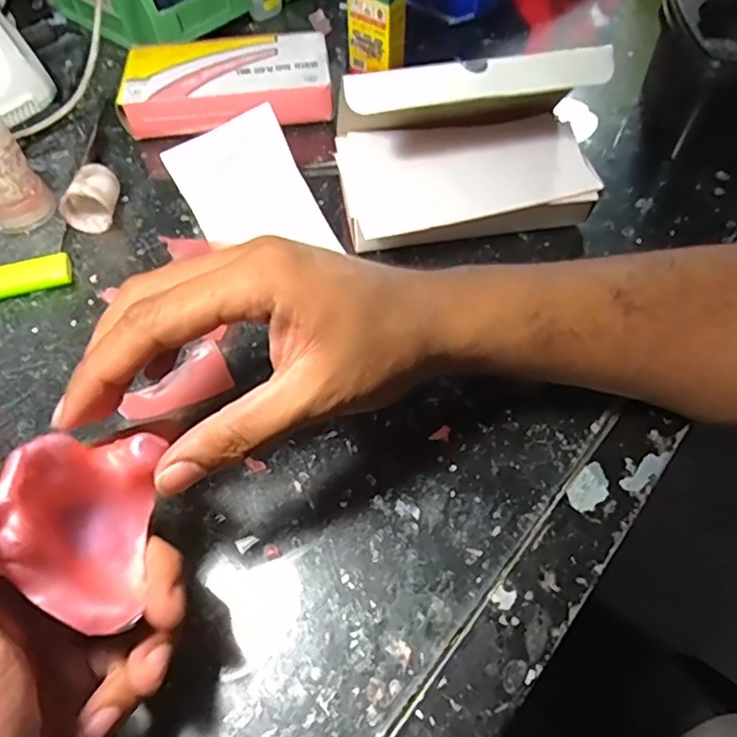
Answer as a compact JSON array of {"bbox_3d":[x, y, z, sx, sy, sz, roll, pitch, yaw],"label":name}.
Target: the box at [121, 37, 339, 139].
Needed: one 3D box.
[{"bbox_3d":[-0.106,-0.217,0.435,0.151,0.034,0.084,-3,56,-2],"label":"box"}]

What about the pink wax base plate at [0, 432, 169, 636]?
[{"bbox_3d":[-0.091,0.048,0.182,0.033,0.053,0.055,-38,43,18],"label":"pink wax base plate"}]

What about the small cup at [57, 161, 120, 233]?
[{"bbox_3d":[-0.180,-0.110,0.365,0.035,0.030,0.033,-10,57,-7],"label":"small cup"}]

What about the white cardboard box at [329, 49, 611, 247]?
[{"bbox_3d":[0.060,-0.132,0.337,0.153,0.095,0.084,-2,56,-1],"label":"white cardboard box"}]

